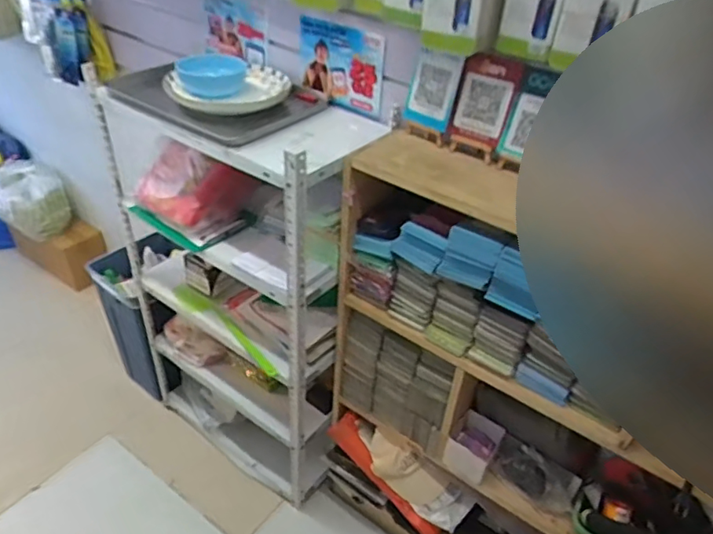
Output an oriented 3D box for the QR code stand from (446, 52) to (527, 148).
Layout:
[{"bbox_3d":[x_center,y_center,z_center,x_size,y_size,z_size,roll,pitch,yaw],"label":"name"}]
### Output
[{"bbox_3d":[0.214,-0.279,0.899,0.103,0.143,0.020,27,43,26],"label":"QR code stand"}]

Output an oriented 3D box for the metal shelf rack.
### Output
[{"bbox_3d":[-0.303,0.083,1.422,0.649,1.115,0.287,25,42,25],"label":"metal shelf rack"}]

